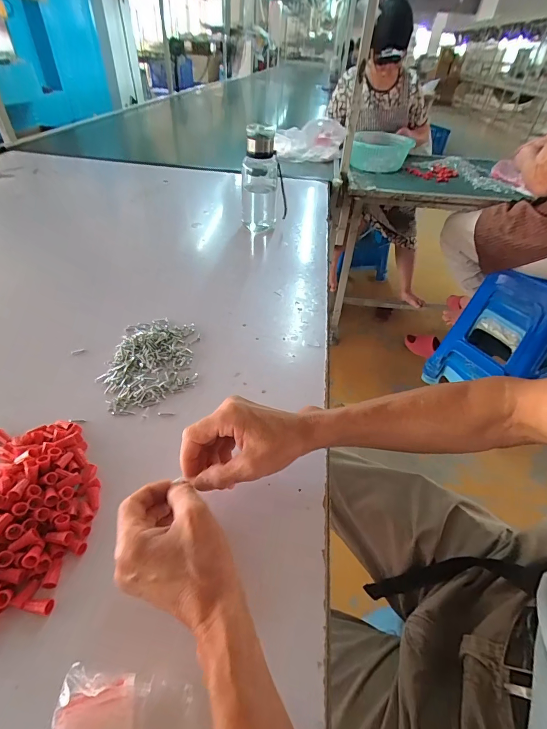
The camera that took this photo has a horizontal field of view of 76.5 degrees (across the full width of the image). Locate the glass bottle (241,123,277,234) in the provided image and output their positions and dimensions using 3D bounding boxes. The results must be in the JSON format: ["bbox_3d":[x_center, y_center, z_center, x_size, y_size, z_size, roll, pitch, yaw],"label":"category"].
[{"bbox_3d":[-0.030,-0.438,0.840,0.093,0.225,0.078,0,43,-4],"label":"glass bottle"}]

